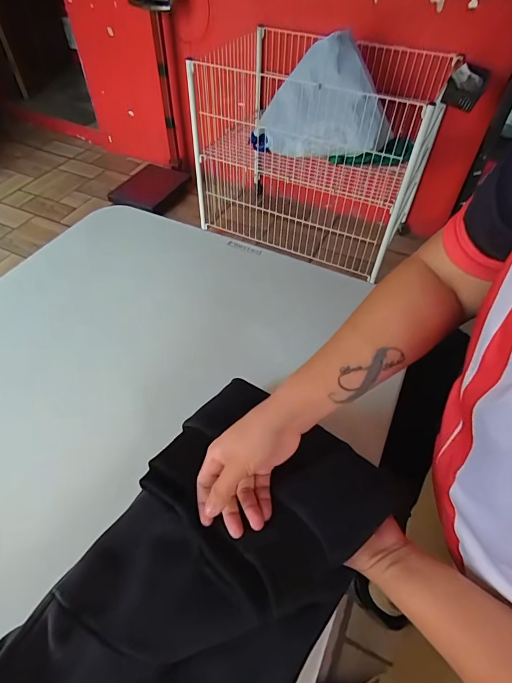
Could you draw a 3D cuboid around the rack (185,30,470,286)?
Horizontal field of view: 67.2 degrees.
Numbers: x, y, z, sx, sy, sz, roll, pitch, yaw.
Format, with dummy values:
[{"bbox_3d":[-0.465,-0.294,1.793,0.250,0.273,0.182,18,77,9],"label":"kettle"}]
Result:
[{"bbox_3d":[0.227,-0.837,1.692,0.933,0.728,0.582,21,53,15],"label":"rack"}]

